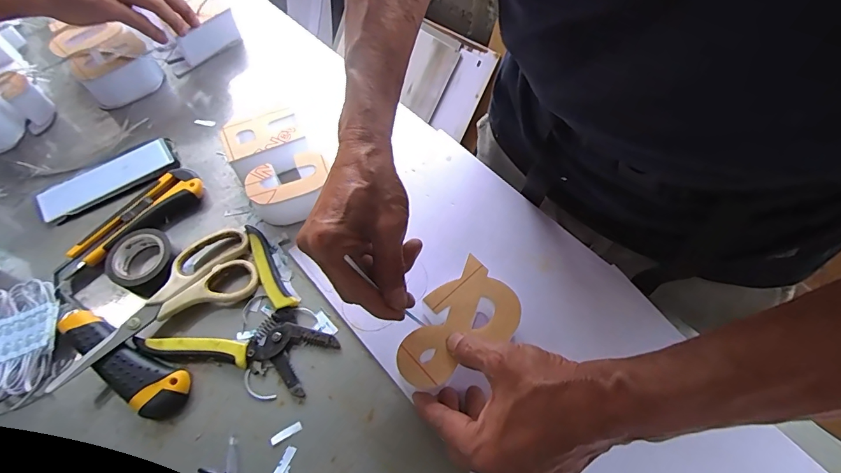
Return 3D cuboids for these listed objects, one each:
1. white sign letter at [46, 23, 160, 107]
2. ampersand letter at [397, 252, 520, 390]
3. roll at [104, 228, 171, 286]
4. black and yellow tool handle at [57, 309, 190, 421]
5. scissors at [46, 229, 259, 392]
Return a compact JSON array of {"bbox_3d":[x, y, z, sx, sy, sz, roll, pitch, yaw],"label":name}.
[{"bbox_3d":[-0.392,-0.220,0.535,0.083,0.053,0.105,-42,68,-18],"label":"white sign letter"},{"bbox_3d":[0.030,0.073,0.341,0.066,0.006,0.110,37,68,20],"label":"ampersand letter"},{"bbox_3d":[-0.268,0.022,0.409,0.058,0.019,0.059,0,58,0],"label":"roll"},{"bbox_3d":[-0.259,0.109,0.364,0.134,0.023,0.040,24,61,14],"label":"black and yellow tool handle"},{"bbox_3d":[-0.241,0.056,0.386,0.179,0.019,0.076,-30,63,-17],"label":"scissors"}]

